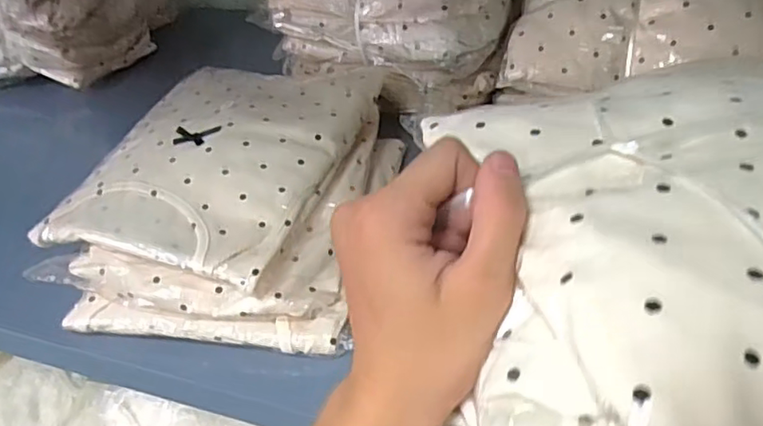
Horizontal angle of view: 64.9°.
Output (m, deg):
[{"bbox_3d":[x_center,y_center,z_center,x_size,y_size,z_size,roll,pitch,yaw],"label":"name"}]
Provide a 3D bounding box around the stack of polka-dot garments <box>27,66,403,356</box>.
[{"bbox_3d":[-0.114,-0.028,0.496,0.227,0.071,0.272,6,43,15],"label":"stack of polka-dot garments"}]

